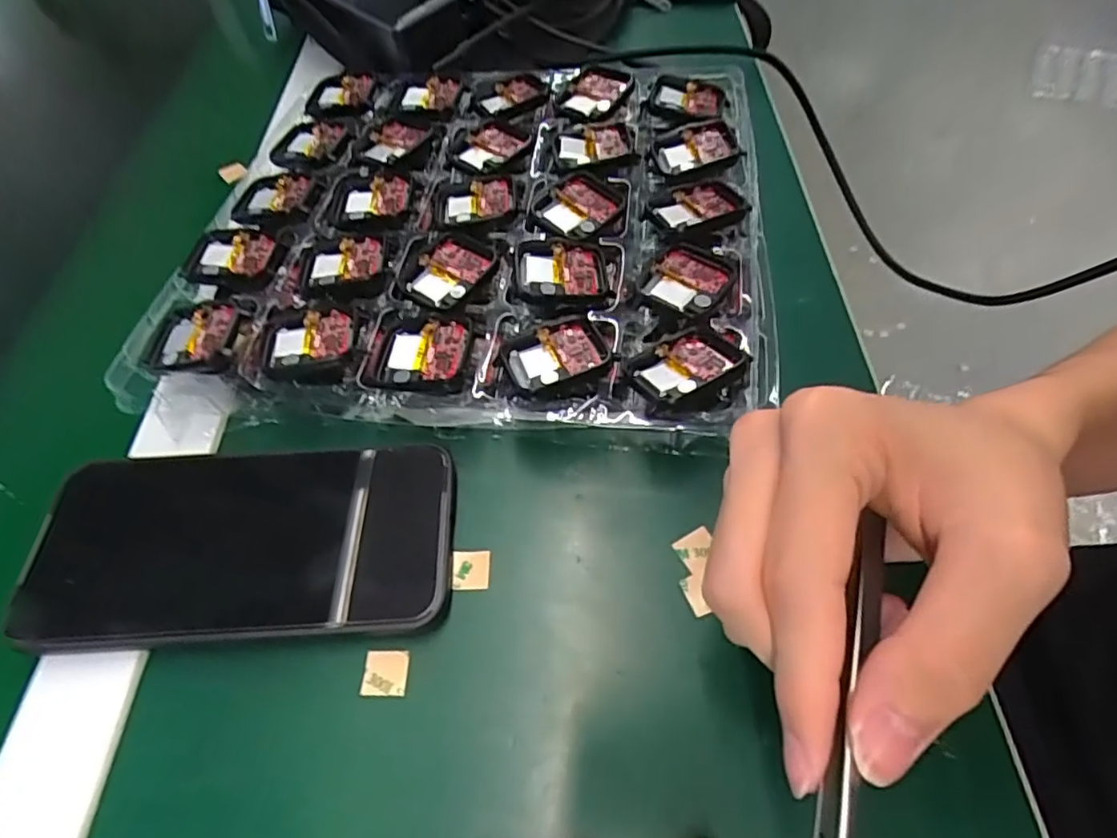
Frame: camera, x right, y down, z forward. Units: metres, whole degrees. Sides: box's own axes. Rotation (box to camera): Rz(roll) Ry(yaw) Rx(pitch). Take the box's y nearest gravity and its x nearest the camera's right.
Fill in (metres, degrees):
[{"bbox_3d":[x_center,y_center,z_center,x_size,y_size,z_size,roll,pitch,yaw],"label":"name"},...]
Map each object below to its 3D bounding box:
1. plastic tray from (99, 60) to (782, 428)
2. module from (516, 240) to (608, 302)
[{"bbox_3d":[-0.044,-0.109,0.333,0.294,0.024,0.255,4,56,9],"label":"plastic tray"},{"bbox_3d":[0.002,-0.068,0.296,0.042,0.008,0.035,3,56,-8],"label":"module"}]

